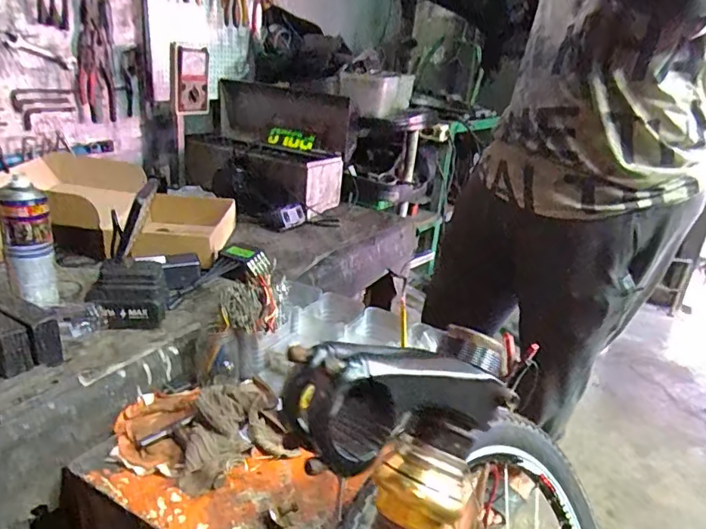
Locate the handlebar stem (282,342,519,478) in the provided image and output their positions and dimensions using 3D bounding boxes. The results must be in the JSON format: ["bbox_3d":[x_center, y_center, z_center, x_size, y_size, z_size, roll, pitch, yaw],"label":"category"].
[{"bbox_3d":[0.026,0.062,0.237,0.108,0.051,0.039,11,18,-27],"label":"handlebar stem"}]

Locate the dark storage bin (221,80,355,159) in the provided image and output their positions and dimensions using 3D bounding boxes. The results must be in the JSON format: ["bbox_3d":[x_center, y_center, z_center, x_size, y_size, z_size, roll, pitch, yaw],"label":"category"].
[{"bbox_3d":[-0.204,-0.453,1.640,0.441,0.181,0.121,14,24,19],"label":"dark storage bin"}]

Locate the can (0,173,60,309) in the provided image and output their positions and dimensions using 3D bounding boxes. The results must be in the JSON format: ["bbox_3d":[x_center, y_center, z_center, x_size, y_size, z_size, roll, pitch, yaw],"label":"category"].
[{"bbox_3d":[-0.487,-0.033,0.784,0.060,0.184,0.053,0,23,-13],"label":"can"}]

